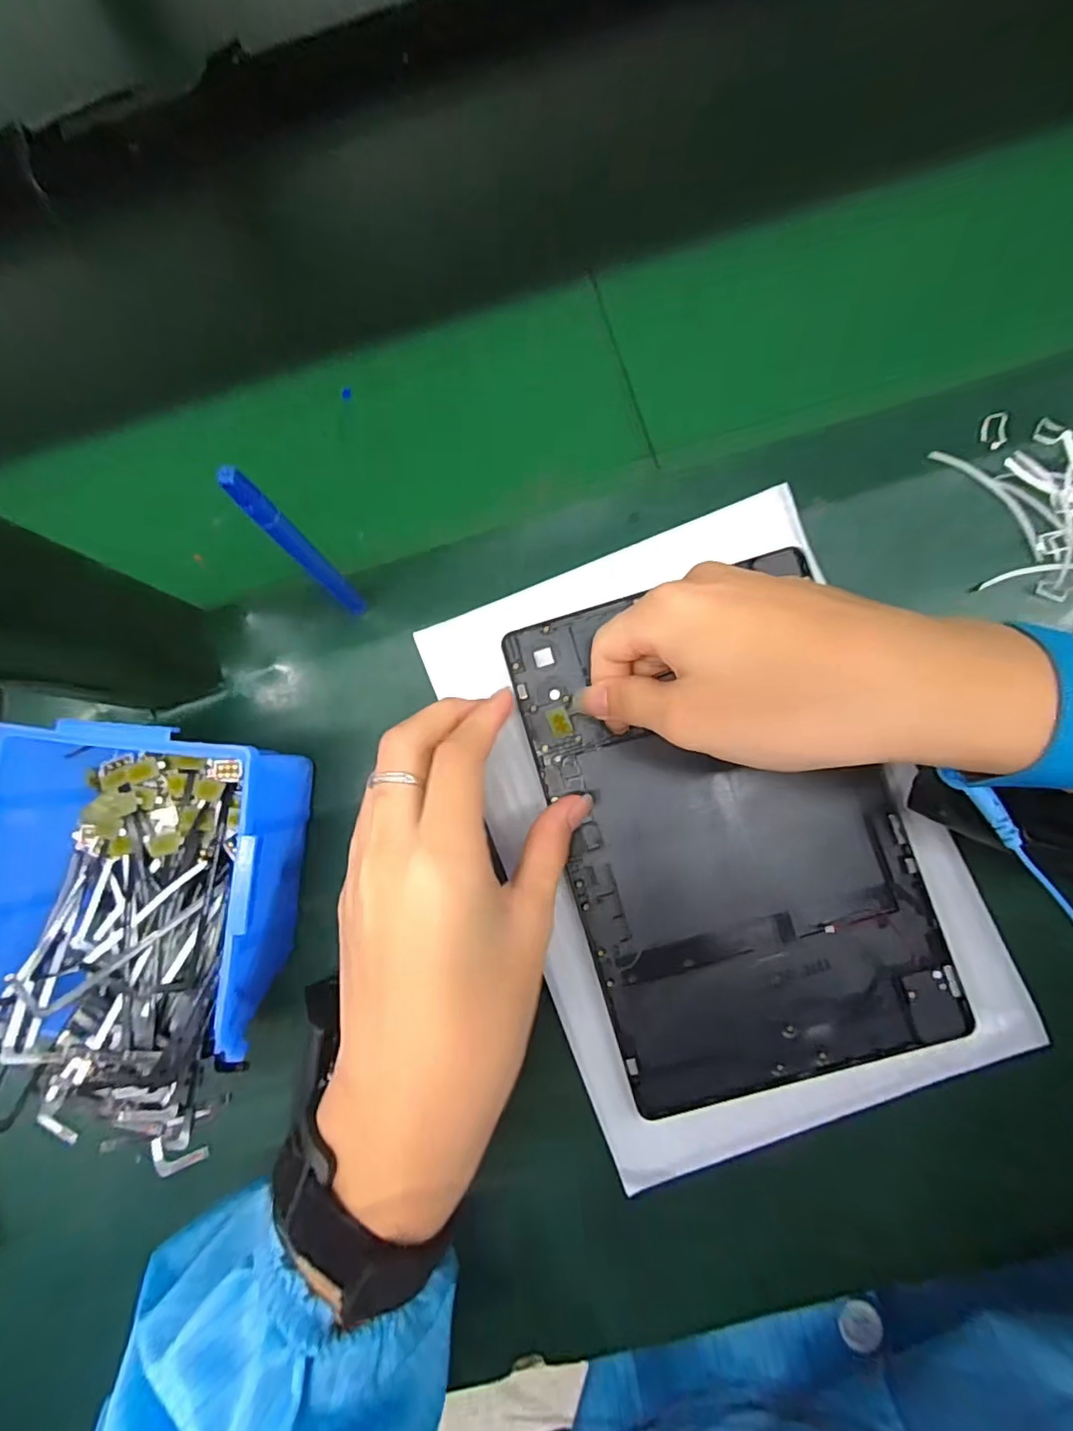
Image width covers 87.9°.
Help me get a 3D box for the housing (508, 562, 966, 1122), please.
[{"bbox_3d":[0.089,0.052,0.268,0.153,0.013,0.234,-17,81,2],"label":"housing"}]

